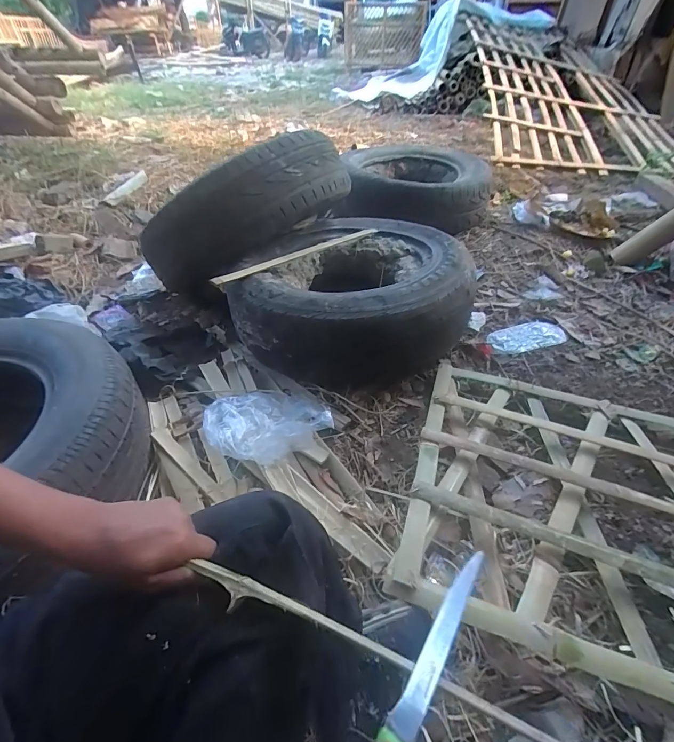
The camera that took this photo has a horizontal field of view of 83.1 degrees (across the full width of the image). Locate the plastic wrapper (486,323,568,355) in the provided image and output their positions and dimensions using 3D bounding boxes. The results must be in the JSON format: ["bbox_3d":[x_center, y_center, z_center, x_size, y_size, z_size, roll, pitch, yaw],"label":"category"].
[{"bbox_3d":[0.458,-0.080,0.926,0.202,0.025,0.079,-14,42,-14],"label":"plastic wrapper"}]

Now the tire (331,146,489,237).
[{"bbox_3d":[0.299,-0.735,1.507,0.535,0.176,0.532,4,41,7],"label":"tire"}]

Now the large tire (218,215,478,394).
[{"bbox_3d":[0.052,-0.203,0.944,0.509,0.194,0.548,6,41,9],"label":"large tire"}]

